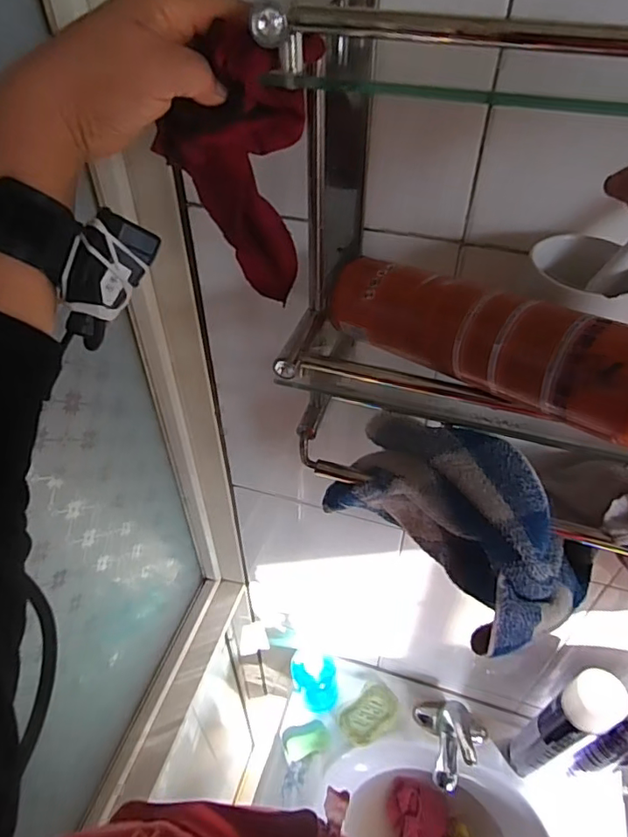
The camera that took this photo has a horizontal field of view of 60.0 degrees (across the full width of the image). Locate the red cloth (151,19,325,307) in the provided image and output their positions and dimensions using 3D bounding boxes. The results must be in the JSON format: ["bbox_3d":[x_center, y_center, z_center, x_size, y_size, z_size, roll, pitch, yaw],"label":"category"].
[{"bbox_3d":[-0.047,-0.152,0.337,0.092,0.143,0.034,12,45,11],"label":"red cloth"}]

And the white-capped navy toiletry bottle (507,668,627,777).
[{"bbox_3d":[0.354,0.452,0.783,0.058,0.323,0.071,-22,48,-21],"label":"white-capped navy toiletry bottle"}]

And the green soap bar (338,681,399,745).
[{"bbox_3d":[0.097,0.522,0.962,0.103,0.021,0.067,-29,51,-27],"label":"green soap bar"}]

